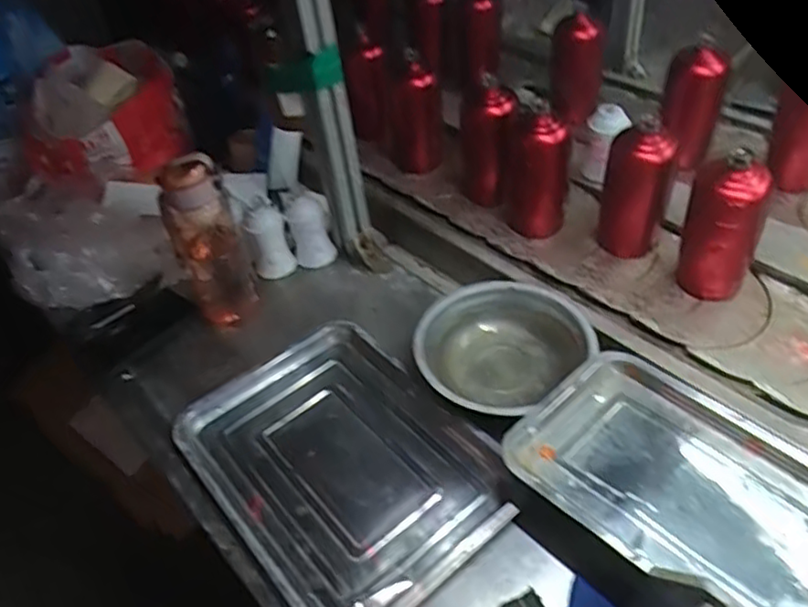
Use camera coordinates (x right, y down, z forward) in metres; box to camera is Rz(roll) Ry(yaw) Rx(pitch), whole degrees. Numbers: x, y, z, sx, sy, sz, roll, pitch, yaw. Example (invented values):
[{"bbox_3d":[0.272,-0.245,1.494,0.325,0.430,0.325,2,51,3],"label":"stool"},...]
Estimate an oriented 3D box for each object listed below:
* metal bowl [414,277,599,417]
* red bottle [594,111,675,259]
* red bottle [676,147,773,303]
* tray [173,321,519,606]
[{"bbox_3d":[0.114,0.057,0.764,0.191,0.062,0.182,-4,46,4],"label":"metal bowl"},{"bbox_3d":[0.290,-0.140,0.824,0.061,0.164,0.060,-25,46,-16],"label":"red bottle"},{"bbox_3d":[0.369,-0.084,0.754,0.068,0.173,0.064,-8,44,1],"label":"red bottle"},{"bbox_3d":[-0.071,0.171,0.702,0.247,0.038,0.346,-33,51,-22],"label":"tray"}]

